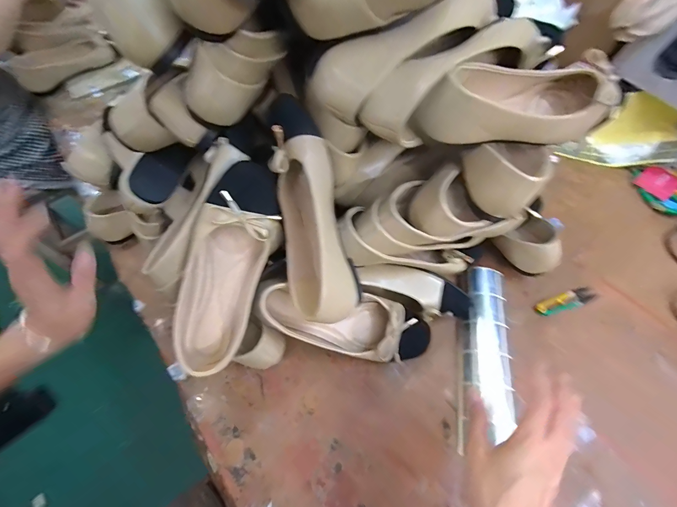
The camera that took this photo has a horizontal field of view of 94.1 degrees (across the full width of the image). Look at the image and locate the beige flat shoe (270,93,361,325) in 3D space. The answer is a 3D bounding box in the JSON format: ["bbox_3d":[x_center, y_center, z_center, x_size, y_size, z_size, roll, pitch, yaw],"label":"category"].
[{"bbox_3d":[-0.026,-0.030,0.348,0.076,0.210,0.103,-10,17,-4],"label":"beige flat shoe"}]

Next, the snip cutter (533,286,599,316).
[{"bbox_3d":[0.344,0.073,0.477,0.100,0.011,0.026,-17,62,-8],"label":"snip cutter"}]

